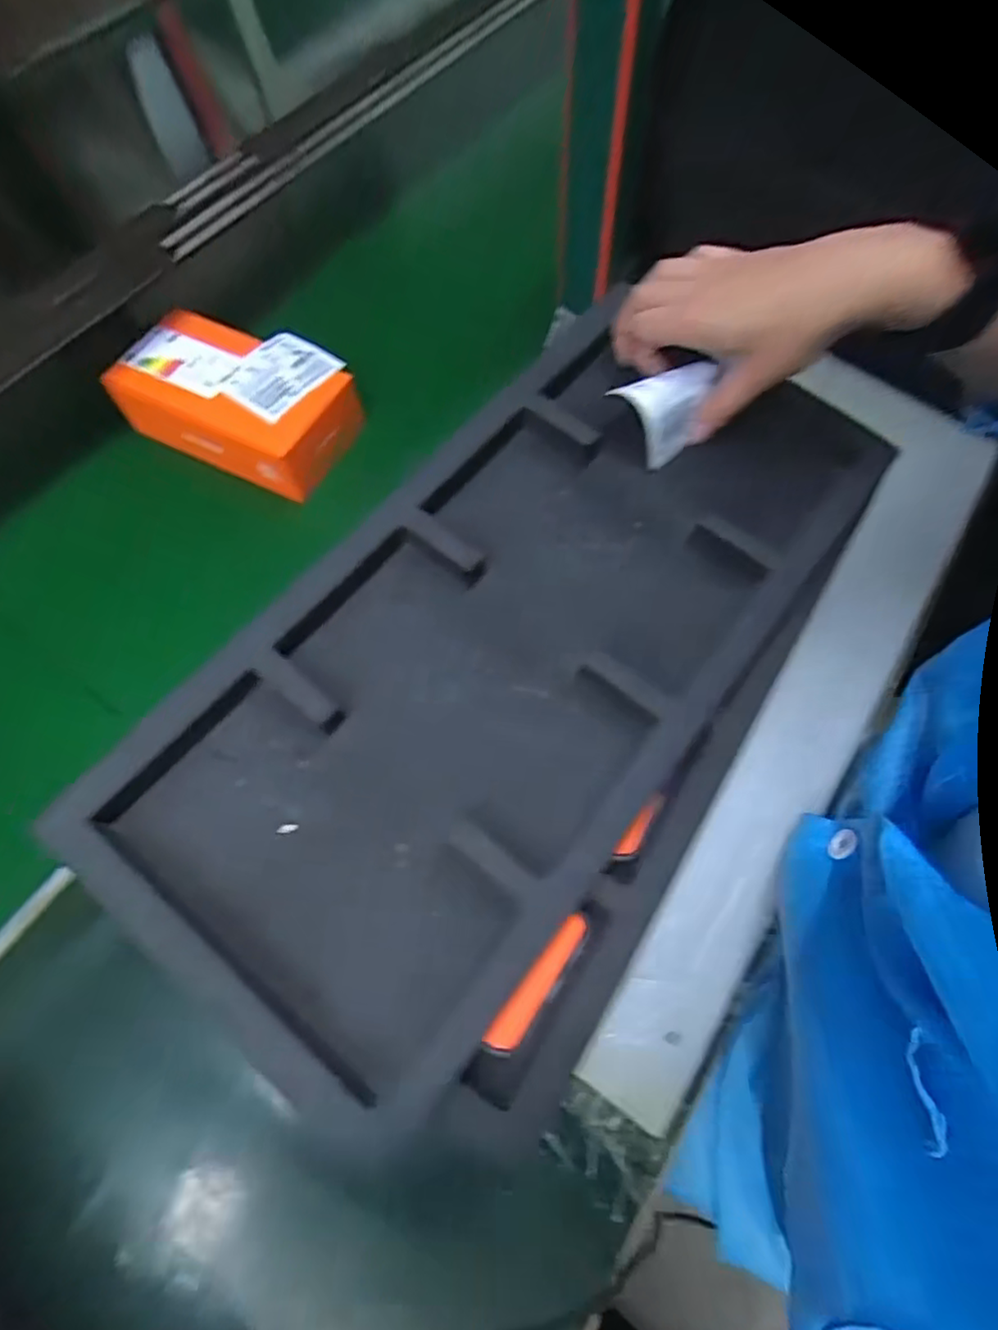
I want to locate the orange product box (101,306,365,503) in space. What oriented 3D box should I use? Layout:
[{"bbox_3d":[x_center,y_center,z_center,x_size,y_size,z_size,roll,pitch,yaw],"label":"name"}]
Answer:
[{"bbox_3d":[-0.223,-0.233,0.548,0.203,0.062,0.109,25,68,12],"label":"orange product box"}]

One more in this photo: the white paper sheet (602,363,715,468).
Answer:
[{"bbox_3d":[0.109,-0.157,0.397,0.062,0.022,0.052,-27,84,-8],"label":"white paper sheet"}]

